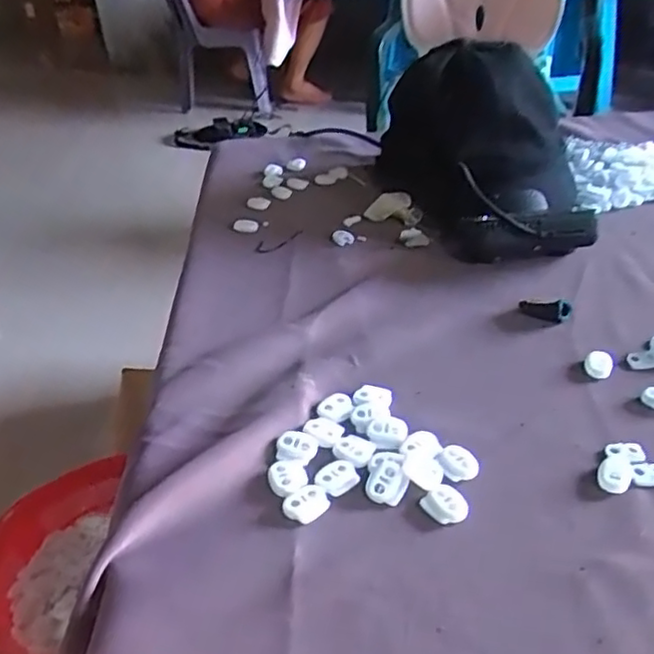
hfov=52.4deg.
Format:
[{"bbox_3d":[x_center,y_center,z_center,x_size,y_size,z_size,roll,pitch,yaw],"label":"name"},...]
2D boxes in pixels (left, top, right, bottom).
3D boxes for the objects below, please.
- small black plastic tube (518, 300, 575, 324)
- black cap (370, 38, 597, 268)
[{"bbox_3d":[0.151,-0.013,0.460,0.034,0.016,0.017,17,40,28],"label":"small black plastic tube"},{"bbox_3d":[0.128,-0.161,0.577,0.163,0.130,0.248,-2,34,5],"label":"black cap"}]

